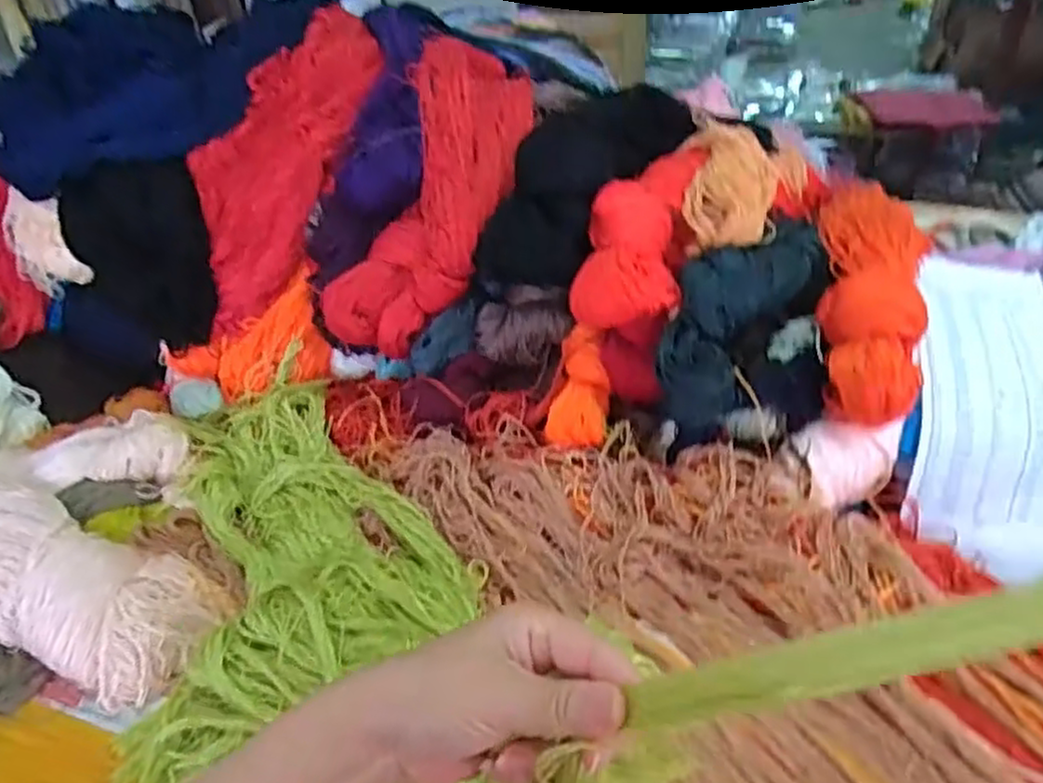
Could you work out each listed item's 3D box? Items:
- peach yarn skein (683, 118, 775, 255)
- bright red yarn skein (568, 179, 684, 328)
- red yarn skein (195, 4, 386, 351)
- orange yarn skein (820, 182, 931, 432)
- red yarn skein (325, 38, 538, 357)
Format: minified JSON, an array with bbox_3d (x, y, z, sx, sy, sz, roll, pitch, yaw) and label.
[{"bbox_3d":[0.178,-0.175,0.646,0.081,0.048,0.144,9,58,17],"label":"peach yarn skein"},{"bbox_3d":[0.081,-0.105,0.603,0.075,0.060,0.122,10,65,-12],"label":"bright red yarn skein"},{"bbox_3d":[-0.233,-0.237,0.739,0.104,0.092,0.366,14,79,23],"label":"red yarn skein"},{"bbox_3d":[0.292,-0.089,0.625,0.093,0.072,0.291,10,39,19],"label":"orange yarn skein"},{"bbox_3d":[-0.074,-0.189,0.677,0.131,0.057,0.324,15,78,24],"label":"red yarn skein"}]

